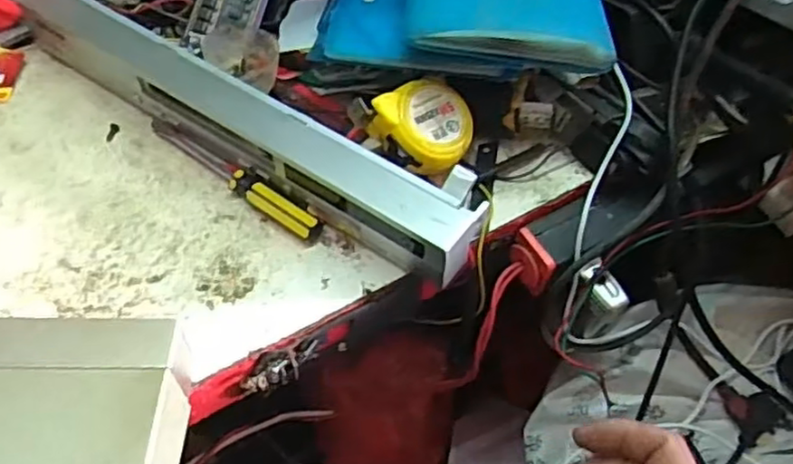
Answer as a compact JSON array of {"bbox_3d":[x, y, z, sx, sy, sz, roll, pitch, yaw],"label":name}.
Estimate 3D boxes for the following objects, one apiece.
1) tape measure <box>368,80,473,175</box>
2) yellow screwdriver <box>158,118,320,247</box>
[{"bbox_3d":[0.019,-0.075,0.501,0.067,0.035,0.065,6,72,-20],"label":"tape measure"},{"bbox_3d":[-0.121,-0.042,0.498,0.166,0.018,0.019,33,57,21],"label":"yellow screwdriver"}]

